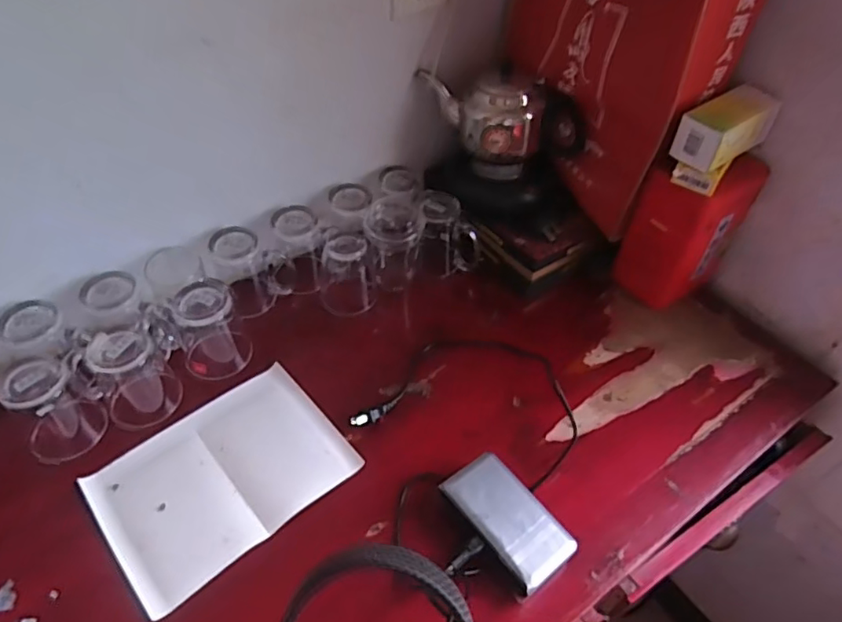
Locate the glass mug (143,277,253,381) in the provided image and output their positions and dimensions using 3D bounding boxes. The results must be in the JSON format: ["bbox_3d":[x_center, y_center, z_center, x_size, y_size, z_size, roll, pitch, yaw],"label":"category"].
[{"bbox_3d":[-0.265,0.025,0.715,0.098,0.112,0.090,-32,58,-27],"label":"glass mug"}]

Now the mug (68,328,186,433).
[{"bbox_3d":[-0.331,0.068,0.659,0.082,0.097,0.082,31,54,21],"label":"mug"}]

